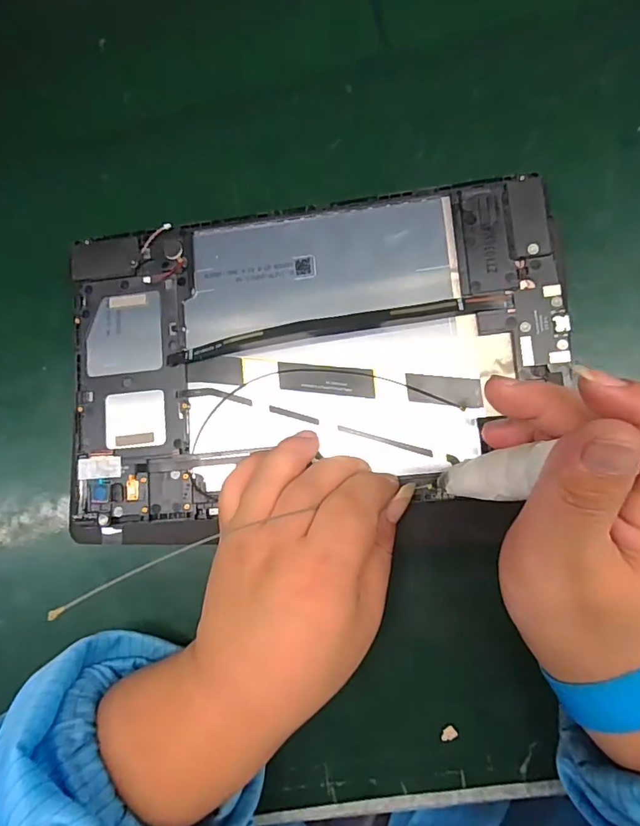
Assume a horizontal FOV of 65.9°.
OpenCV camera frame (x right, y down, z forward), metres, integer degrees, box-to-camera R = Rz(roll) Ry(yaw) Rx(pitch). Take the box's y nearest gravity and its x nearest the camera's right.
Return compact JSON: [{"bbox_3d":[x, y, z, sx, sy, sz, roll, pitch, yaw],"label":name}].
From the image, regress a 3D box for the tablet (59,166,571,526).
[{"bbox_3d":[-0.008,-0.029,0.239,0.236,0.009,0.144,-6,82,6],"label":"tablet"}]

